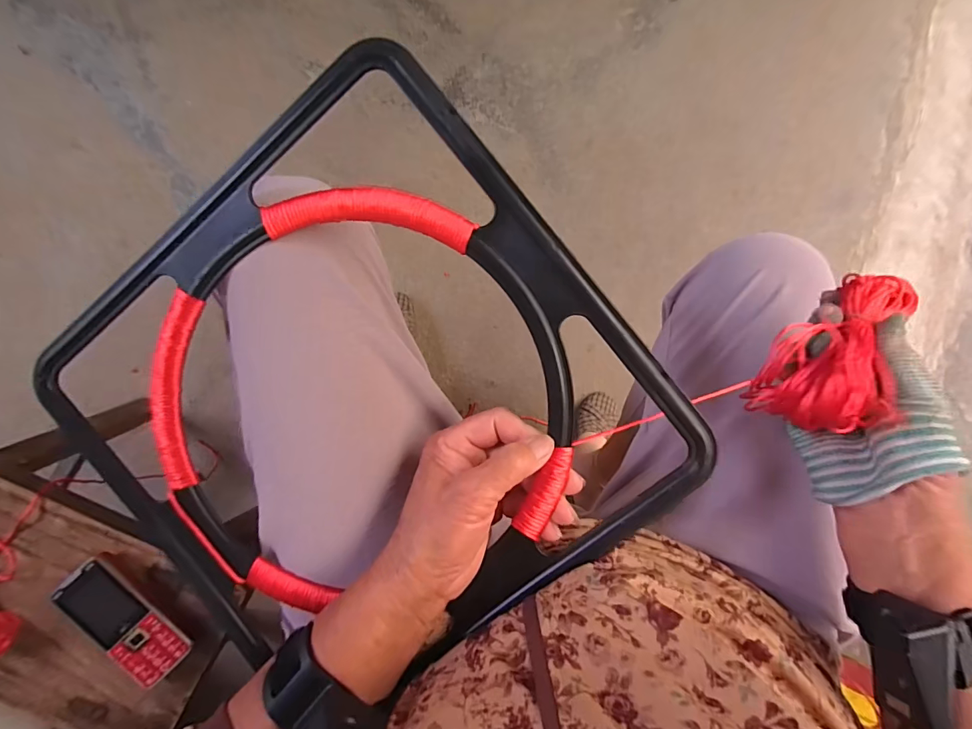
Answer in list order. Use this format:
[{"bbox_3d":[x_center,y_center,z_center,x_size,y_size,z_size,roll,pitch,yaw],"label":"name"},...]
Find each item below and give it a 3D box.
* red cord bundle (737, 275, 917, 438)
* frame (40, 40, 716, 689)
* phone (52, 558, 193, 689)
[{"bbox_3d":[0.243,-0.011,0.297,0.073,0.062,0.125,44,78,-2],"label":"red cord bundle"},{"bbox_3d":[-0.085,0.032,0.282,0.336,0.017,0.329,-37,91,7],"label":"frame"},{"bbox_3d":[-0.351,0.249,0.426,0.130,0.009,0.053,45,82,-2],"label":"phone"}]

